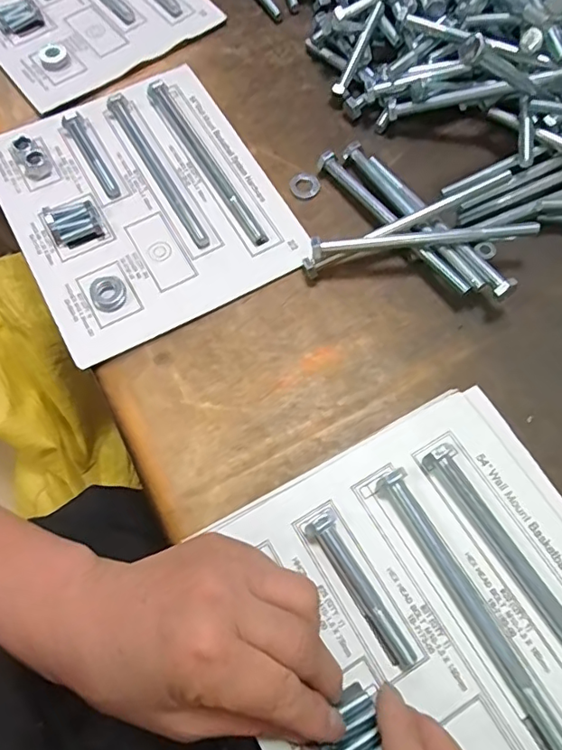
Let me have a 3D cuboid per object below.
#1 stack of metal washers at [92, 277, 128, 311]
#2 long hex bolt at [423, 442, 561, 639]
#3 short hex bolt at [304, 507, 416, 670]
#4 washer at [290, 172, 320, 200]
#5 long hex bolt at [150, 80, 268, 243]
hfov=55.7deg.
[{"bbox_3d":[-0.121,-0.057,0.376,0.023,0.011,0.022,-24,69,-9],"label":"stack of metal washers"},{"bbox_3d":[0.131,0.107,0.267,0.018,0.012,0.169,-31,70,-12],"label":"long hex bolt"},{"bbox_3d":[0.039,0.107,0.268,0.017,0.012,0.081,-27,69,-10],"label":"short hex bolt"},{"bbox_3d":[0.019,-0.150,0.418,0.023,0.004,0.023,0,67,0],"label":"washer"},{"bbox_3d":[-0.060,-0.171,0.414,0.014,0.009,0.182,-28,70,-11],"label":"long hex bolt"}]

